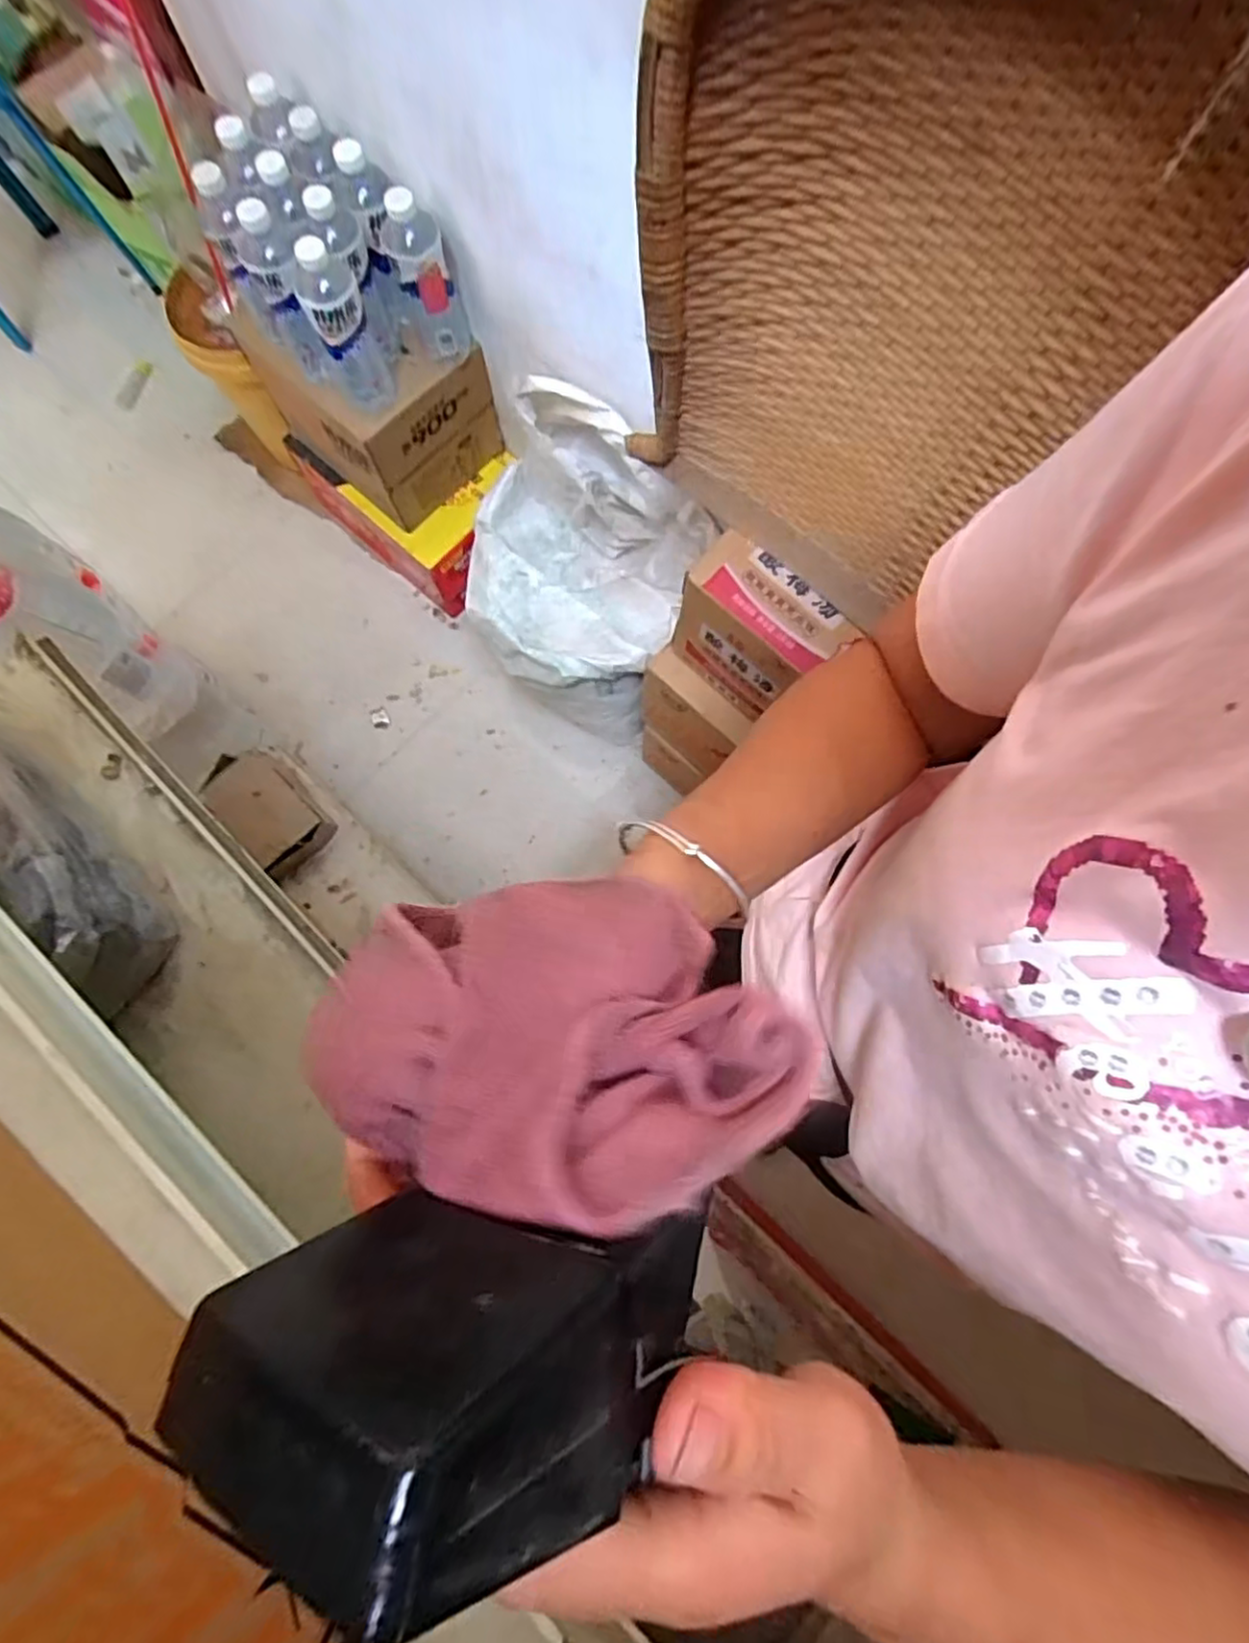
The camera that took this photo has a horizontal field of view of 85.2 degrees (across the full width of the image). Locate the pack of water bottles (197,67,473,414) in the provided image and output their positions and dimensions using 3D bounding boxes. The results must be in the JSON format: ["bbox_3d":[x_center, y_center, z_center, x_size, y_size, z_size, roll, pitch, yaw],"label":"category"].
[{"bbox_3d":[-0.446,-0.834,1.016,0.335,0.222,0.228,41,82,7],"label":"pack of water bottles"}]

